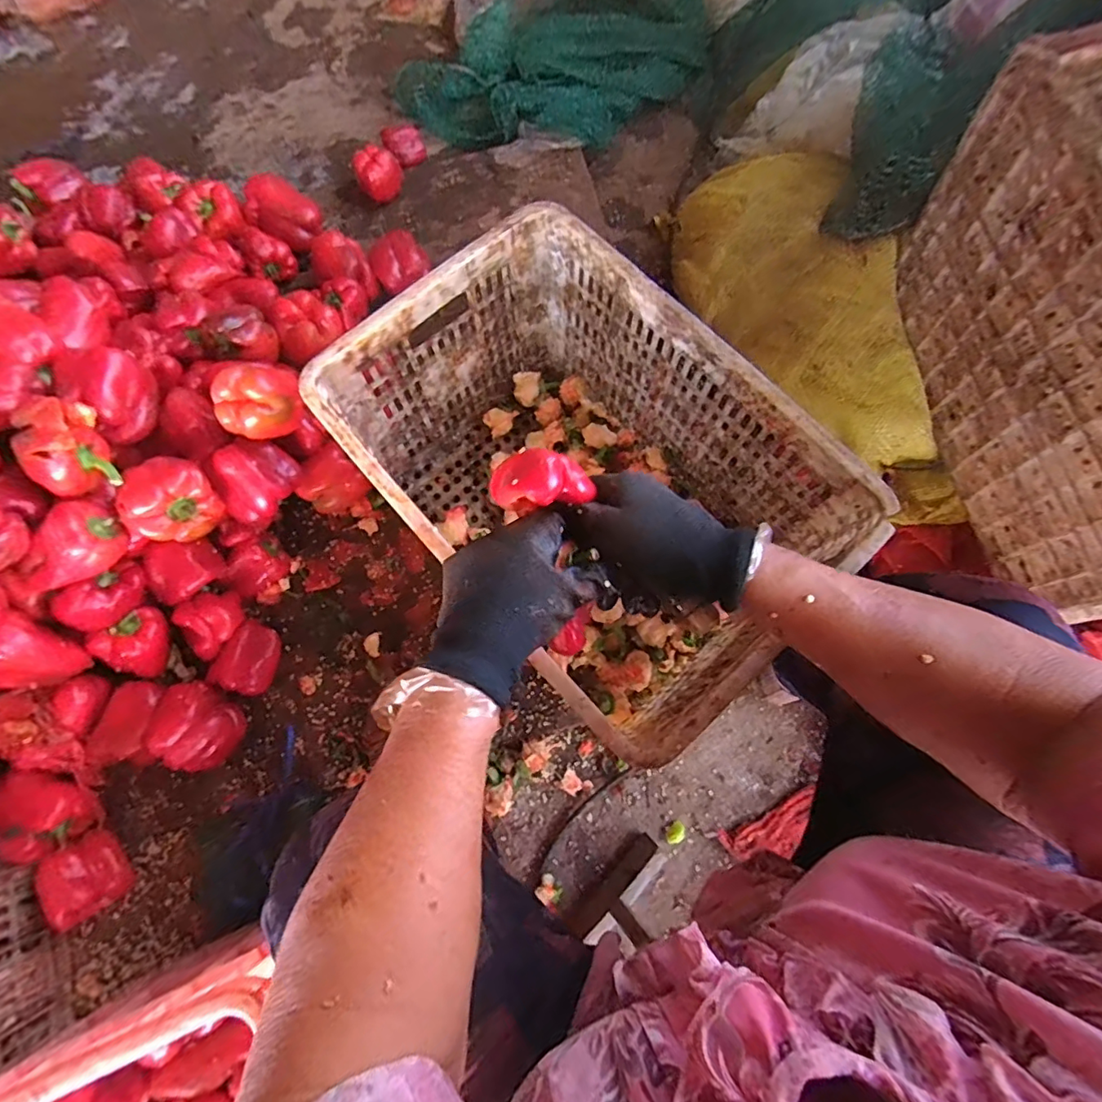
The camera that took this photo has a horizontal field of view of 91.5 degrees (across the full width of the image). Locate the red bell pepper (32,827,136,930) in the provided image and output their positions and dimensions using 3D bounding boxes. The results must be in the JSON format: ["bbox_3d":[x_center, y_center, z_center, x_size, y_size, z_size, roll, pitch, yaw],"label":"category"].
[{"bbox_3d":[-0.568,0.397,0.654,0.075,0.075,0.087,-36,76,-8],"label":"red bell pepper"}]

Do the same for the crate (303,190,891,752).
[{"bbox_3d":[0.040,-0.070,0.653,0.352,0.284,0.509,-41,77,-9],"label":"crate"}]

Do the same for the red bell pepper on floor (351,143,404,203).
[{"bbox_3d":[-0.300,-0.656,0.945,0.075,0.065,0.081,0,74,1],"label":"red bell pepper on floor"}]

